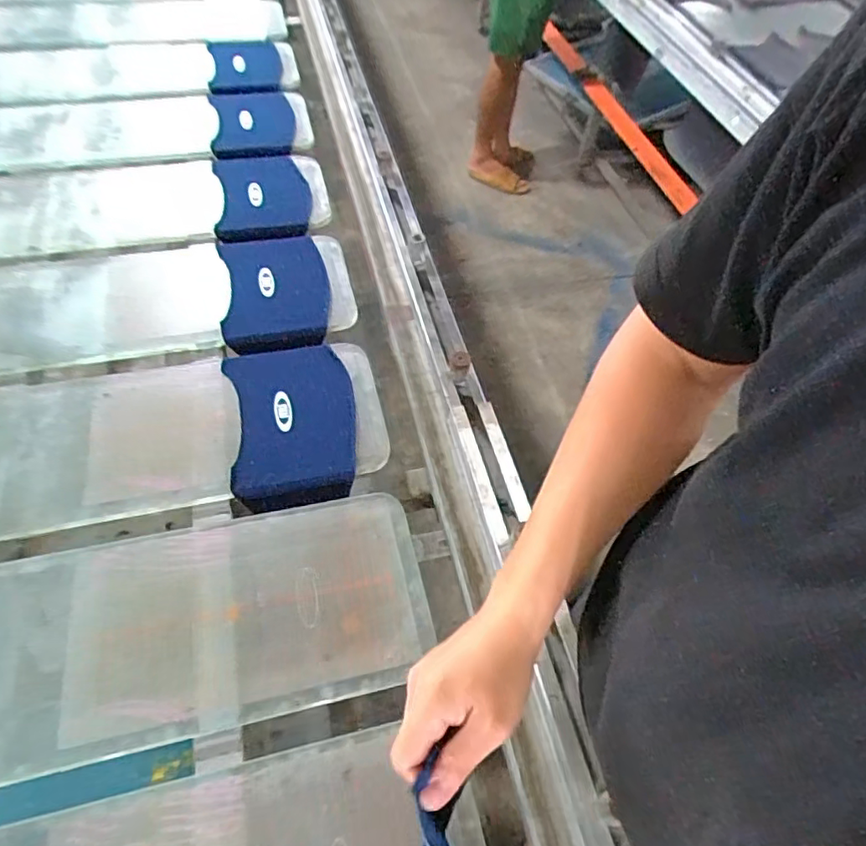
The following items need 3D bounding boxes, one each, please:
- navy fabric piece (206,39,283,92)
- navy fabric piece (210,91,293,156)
[{"bbox_3d":[-0.376,-0.725,1.164,0.134,0.034,0.210,-10,56,-11],"label":"navy fabric piece"},{"bbox_3d":[-0.329,-0.552,1.068,0.146,0.010,0.218,-9,56,-10],"label":"navy fabric piece"}]

